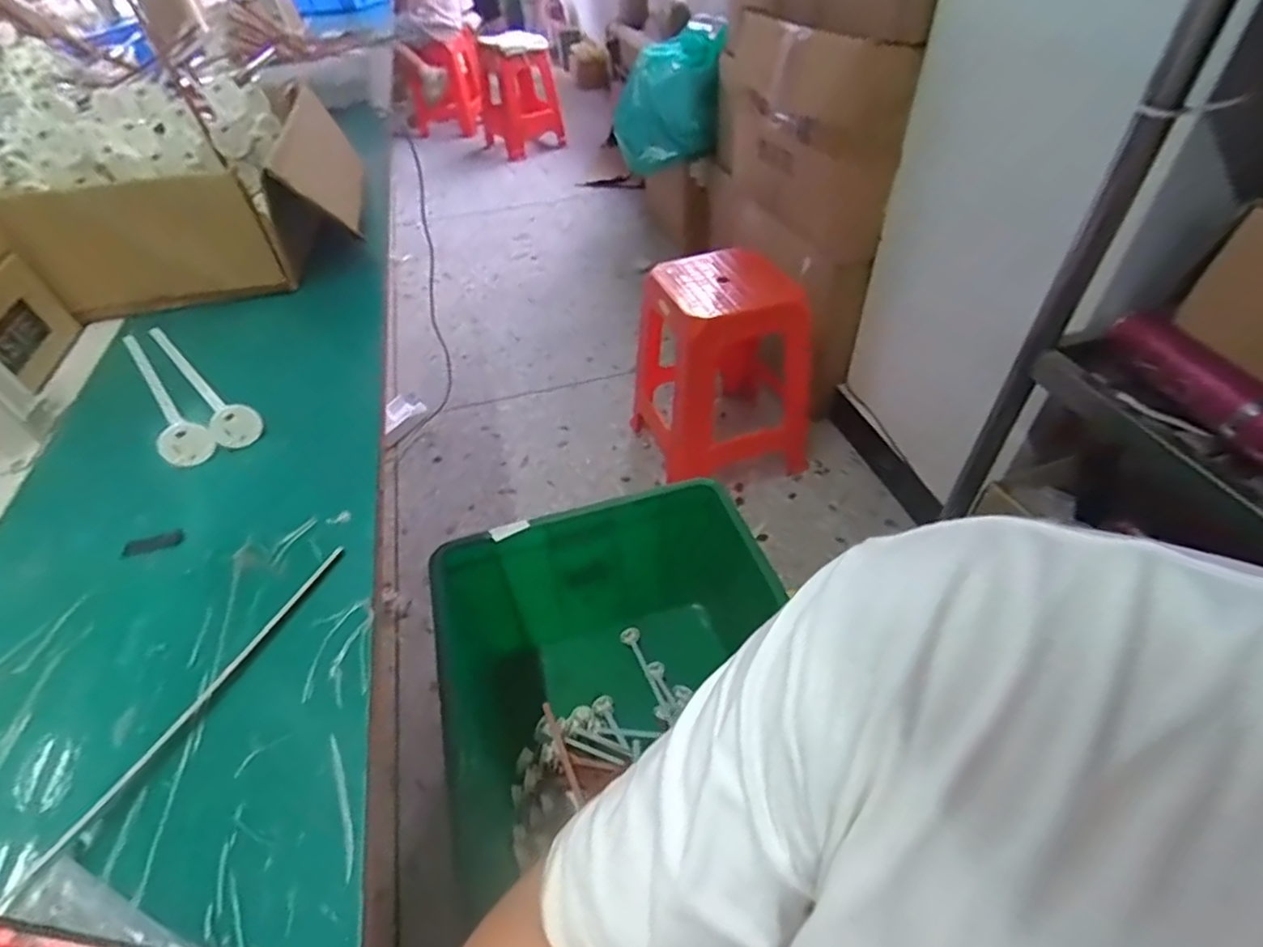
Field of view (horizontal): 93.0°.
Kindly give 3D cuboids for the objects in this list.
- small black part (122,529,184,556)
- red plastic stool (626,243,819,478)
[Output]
[{"bbox_3d":[-0.372,0.053,0.466,0.040,0.004,0.015,-18,48,-15],"label":"small black part"},{"bbox_3d":[0.222,-0.275,1.468,0.378,0.495,0.378,-7,45,-2],"label":"red plastic stool"}]

